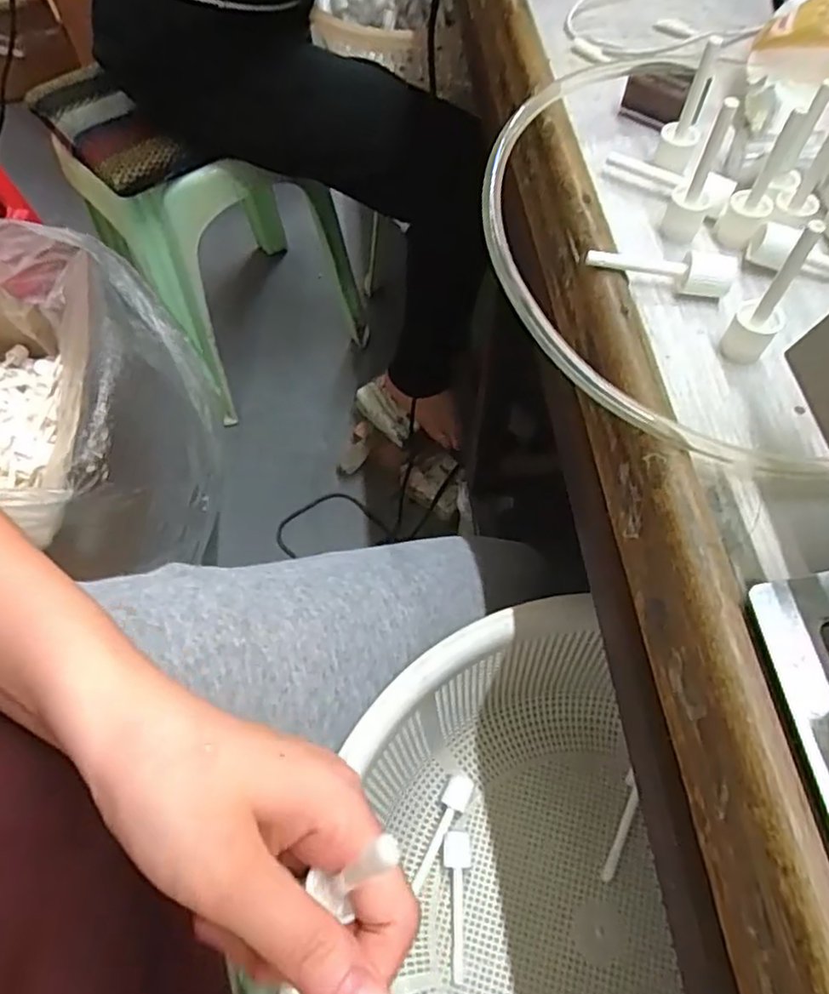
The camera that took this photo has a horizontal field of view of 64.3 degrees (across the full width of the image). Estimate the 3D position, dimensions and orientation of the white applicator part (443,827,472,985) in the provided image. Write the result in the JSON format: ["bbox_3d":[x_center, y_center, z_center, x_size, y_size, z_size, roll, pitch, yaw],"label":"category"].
[{"bbox_3d":[0.027,0.258,0.421,0.018,0.008,0.080,0,73,2],"label":"white applicator part"}]

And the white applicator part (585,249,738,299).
[{"bbox_3d":[0.112,-0.105,0.301,0.065,0.015,0.014,14,62,9],"label":"white applicator part"}]

